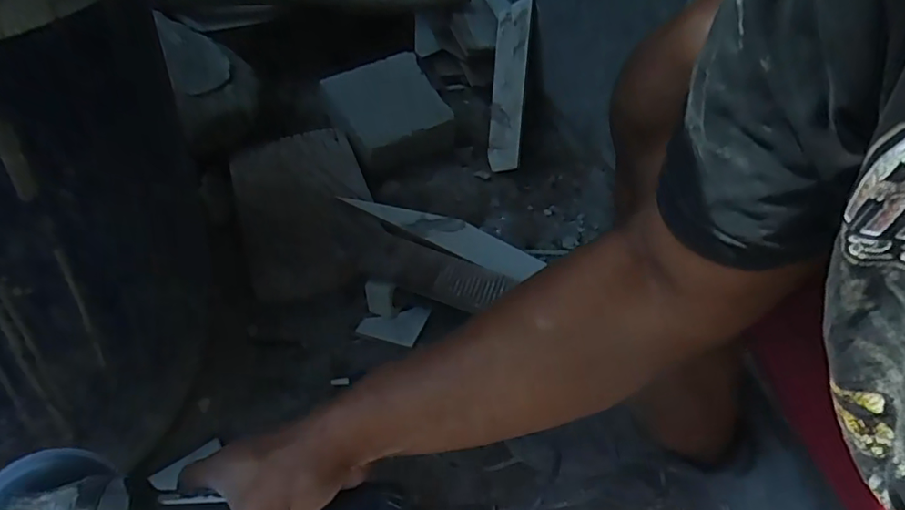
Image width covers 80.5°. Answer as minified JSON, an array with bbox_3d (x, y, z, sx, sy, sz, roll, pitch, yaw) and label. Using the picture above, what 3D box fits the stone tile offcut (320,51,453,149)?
[{"bbox_3d":[-0.141,-0.331,1.156,0.234,0.190,0.026,-17,45,8],"label":"stone tile offcut"}]

